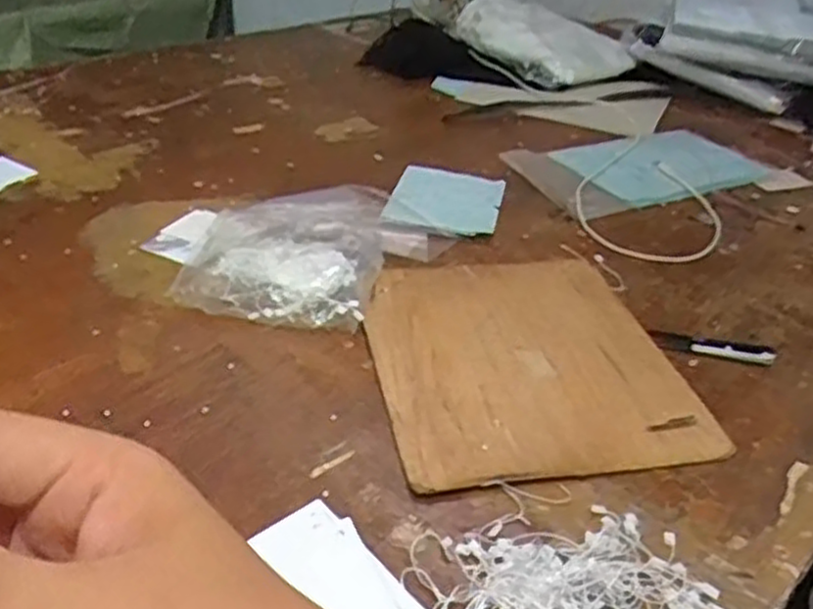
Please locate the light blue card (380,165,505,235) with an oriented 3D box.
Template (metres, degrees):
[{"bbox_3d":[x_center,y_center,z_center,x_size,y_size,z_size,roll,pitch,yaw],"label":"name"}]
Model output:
[{"bbox_3d":[0.047,-0.125,0.897,0.123,0.009,0.156,13,34,6],"label":"light blue card"}]

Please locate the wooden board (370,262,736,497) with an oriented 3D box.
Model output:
[{"bbox_3d":[0.097,0.037,0.662,0.246,0.009,0.296,-4,34,-11],"label":"wooden board"}]

